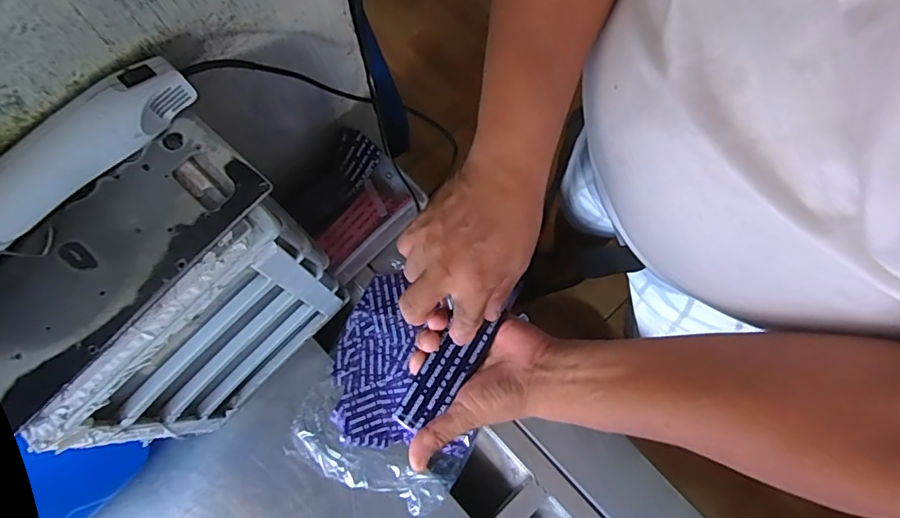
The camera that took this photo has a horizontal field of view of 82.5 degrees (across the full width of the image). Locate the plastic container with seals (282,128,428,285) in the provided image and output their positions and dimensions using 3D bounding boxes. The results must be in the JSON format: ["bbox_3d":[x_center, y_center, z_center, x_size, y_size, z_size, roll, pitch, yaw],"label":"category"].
[{"bbox_3d":[-0.119,-0.068,0.607,0.133,0.056,0.130,-43,80,-9],"label":"plastic container with seals"}]

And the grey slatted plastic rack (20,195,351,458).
[{"bbox_3d":[-0.199,0.074,0.473,0.044,0.252,0.223,43,82,8],"label":"grey slatted plastic rack"}]

